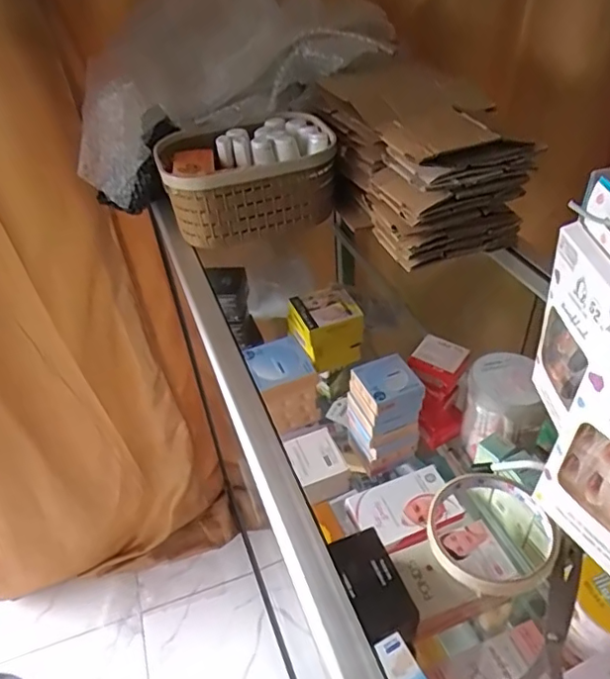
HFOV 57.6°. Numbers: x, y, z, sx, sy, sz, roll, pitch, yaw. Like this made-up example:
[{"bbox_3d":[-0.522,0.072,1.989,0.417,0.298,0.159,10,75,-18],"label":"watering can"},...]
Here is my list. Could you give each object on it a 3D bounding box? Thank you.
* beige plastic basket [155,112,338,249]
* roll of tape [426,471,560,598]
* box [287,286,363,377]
[{"bbox_3d":[-0.070,-0.202,0.696,0.200,0.098,0.140,-13,42,-10],"label":"beige plastic basket"},{"bbox_3d":[0.127,0.132,0.380,0.083,0.015,0.084,-2,41,2],"label":"roll of tape"},{"bbox_3d":[0.030,-0.017,0.823,0.090,0.091,0.085,-16,42,-13],"label":"box"}]

